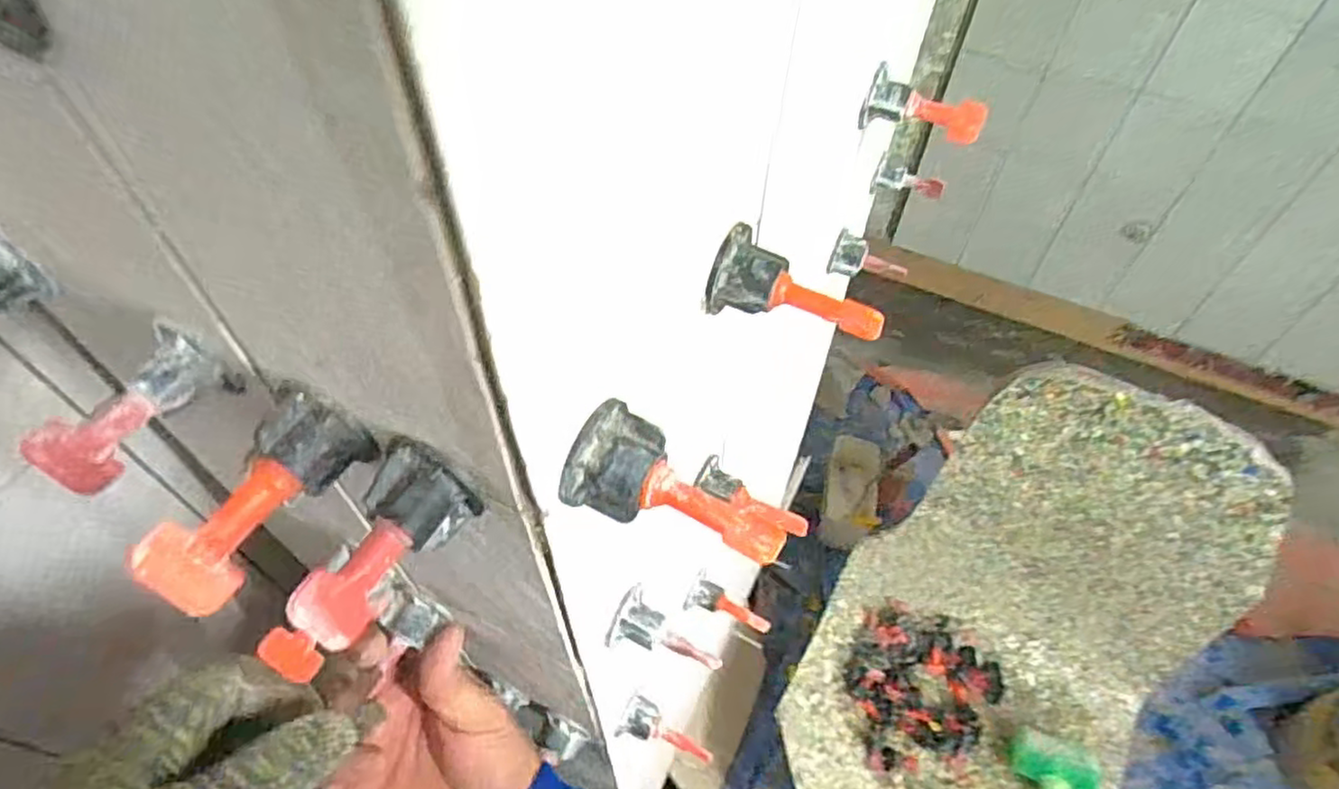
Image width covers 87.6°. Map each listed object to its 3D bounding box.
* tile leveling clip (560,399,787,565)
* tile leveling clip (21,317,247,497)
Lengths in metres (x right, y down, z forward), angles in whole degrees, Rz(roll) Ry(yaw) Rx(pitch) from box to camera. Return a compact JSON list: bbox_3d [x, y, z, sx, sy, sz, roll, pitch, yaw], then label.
[{"bbox_3d":[0.002,0.028,0.184,0.057,0.025,0.026,26,57,17],"label":"tile leveling clip"},{"bbox_3d":[-0.154,0.005,0.201,0.023,0.018,0.049,26,57,17],"label":"tile leveling clip"}]

